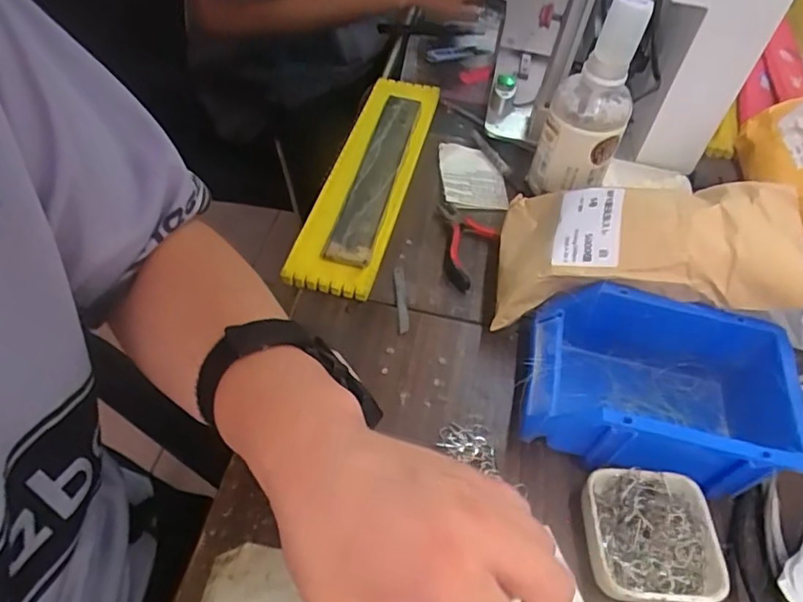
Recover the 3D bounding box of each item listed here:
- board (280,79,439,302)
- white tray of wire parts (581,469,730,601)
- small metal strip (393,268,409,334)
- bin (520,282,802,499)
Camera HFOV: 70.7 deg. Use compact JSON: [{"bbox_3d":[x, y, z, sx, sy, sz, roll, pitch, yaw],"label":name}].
[{"bbox_3d":[-0.033,-0.138,0.602,0.082,0.017,0.333,13,54,6],"label":"board"},{"bbox_3d":[0.167,0.159,0.381,0.087,0.029,0.080,5,50,-1],"label":"white tray of wire parts"},{"bbox_3d":[0.000,-0.001,0.512,0.009,0.007,0.075,-1,50,-6],"label":"small metal strip"},{"bbox_3d":[0.188,0.067,0.427,0.180,0.078,0.123,13,51,6],"label":"bin"}]

